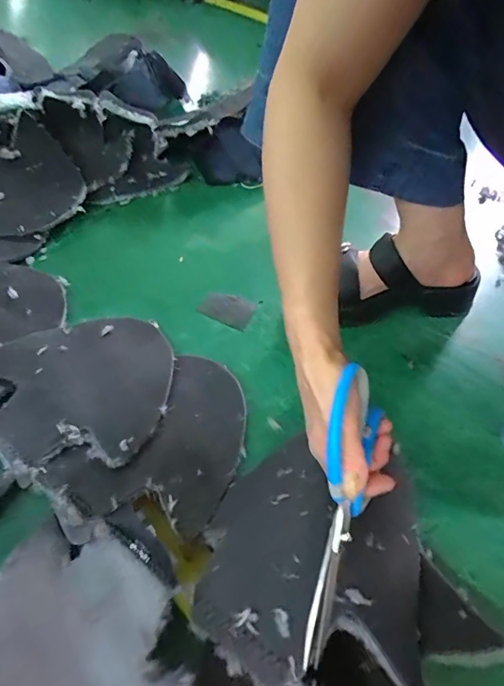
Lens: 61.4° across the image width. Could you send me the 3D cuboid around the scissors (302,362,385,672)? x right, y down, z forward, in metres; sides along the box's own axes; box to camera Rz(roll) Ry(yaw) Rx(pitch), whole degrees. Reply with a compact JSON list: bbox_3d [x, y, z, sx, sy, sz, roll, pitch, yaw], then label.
[{"bbox_3d":[0.057,0.107,0.287,0.013,0.079,0.185,0,52,38],"label":"scissors"}]

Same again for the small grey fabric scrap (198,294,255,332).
[{"bbox_3d":[-0.032,-0.046,0.563,0.070,0.004,0.046,24,57,17],"label":"small grey fabric scrap"}]

